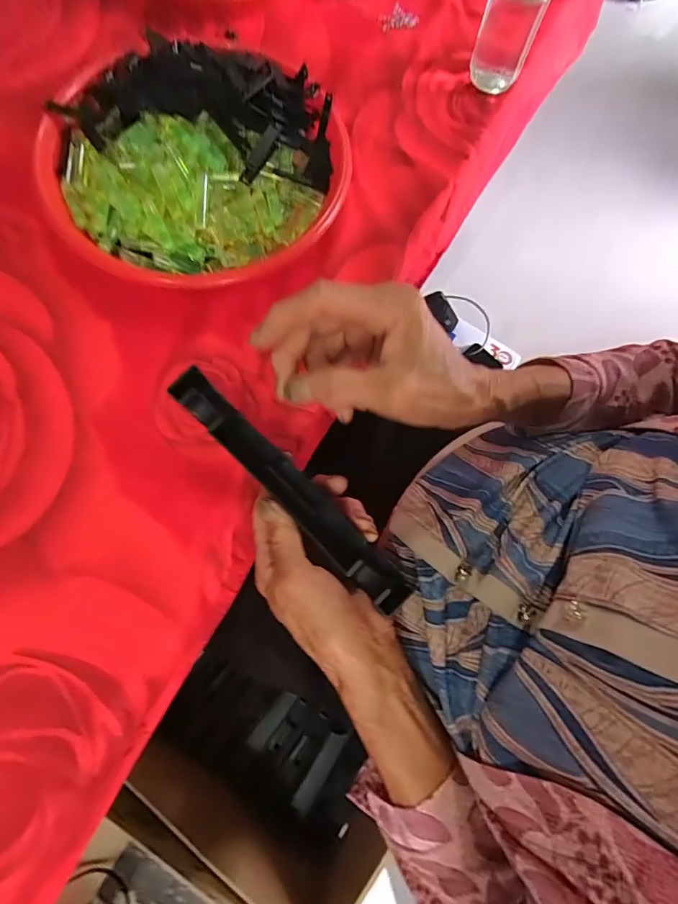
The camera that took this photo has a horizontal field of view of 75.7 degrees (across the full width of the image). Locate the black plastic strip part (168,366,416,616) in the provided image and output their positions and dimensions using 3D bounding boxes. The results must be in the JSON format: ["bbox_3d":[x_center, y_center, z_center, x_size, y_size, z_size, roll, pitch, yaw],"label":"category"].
[{"bbox_3d":[-0.030,0.025,0.284,0.194,0.029,0.028,45,78,-1],"label":"black plastic strip part"}]

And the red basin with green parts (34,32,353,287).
[{"bbox_3d":[-0.120,-0.250,0.364,0.247,0.059,0.234,-33,80,-12],"label":"red basin with green parts"}]

